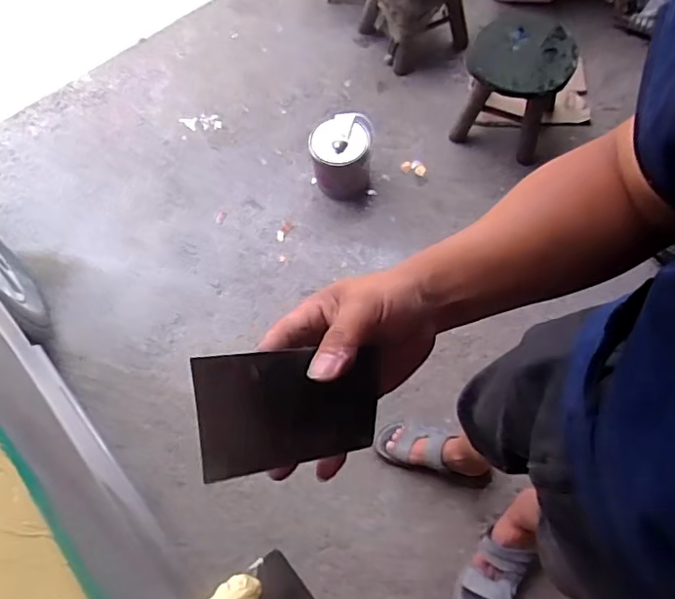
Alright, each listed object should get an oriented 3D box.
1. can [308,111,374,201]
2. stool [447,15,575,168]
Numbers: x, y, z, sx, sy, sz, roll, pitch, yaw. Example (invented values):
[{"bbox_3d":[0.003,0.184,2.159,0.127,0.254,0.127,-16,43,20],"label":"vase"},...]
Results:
[{"bbox_3d":[0.014,-0.388,1.539,0.161,0.194,0.158,-2,63,3],"label":"can"},{"bbox_3d":[0.486,-0.585,1.565,0.251,0.269,0.274,22,69,13],"label":"stool"}]

